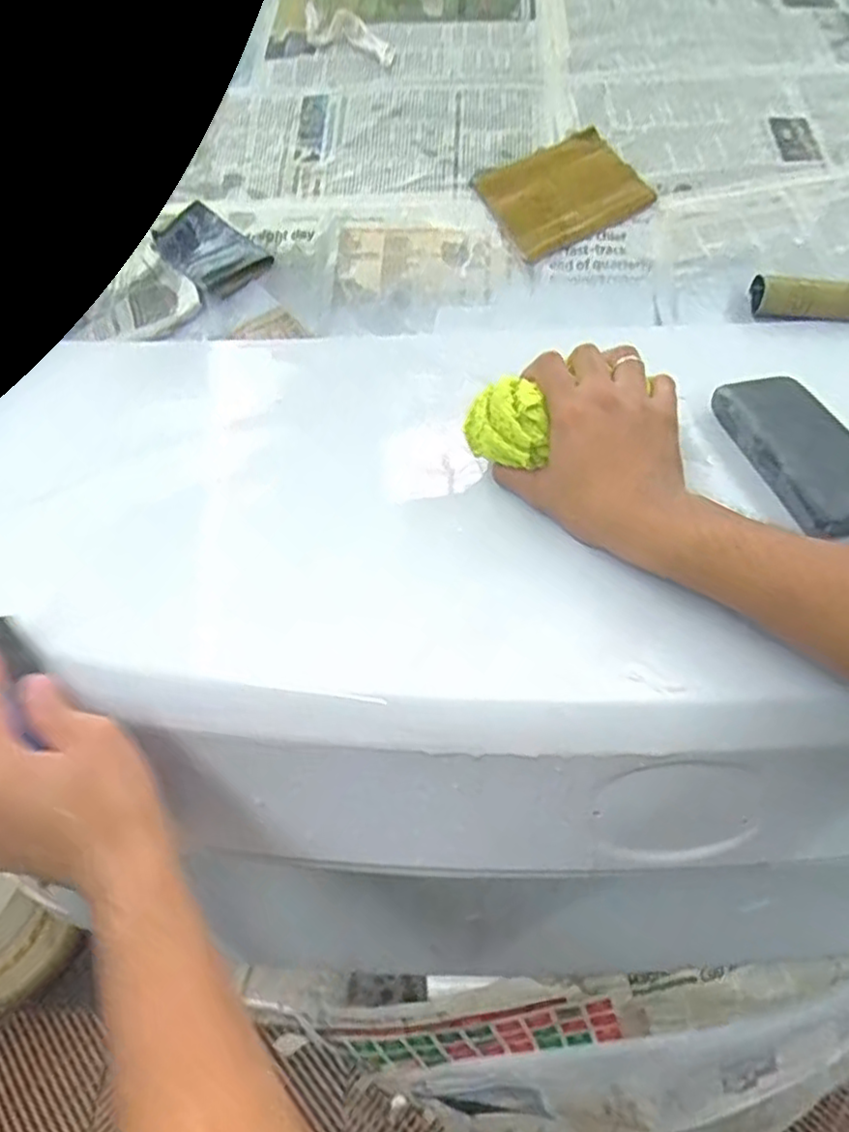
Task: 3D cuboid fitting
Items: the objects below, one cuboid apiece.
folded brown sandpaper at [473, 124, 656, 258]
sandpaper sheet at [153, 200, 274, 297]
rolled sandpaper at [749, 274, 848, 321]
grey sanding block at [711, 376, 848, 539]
[{"bbox_3d":[0.130,-0.352,0.635,0.135,0.011,0.103,-26,77,-4],"label":"folded brown sandpaper"},{"bbox_3d":[-0.201,-0.295,0.628,0.108,0.004,0.068,43,78,15],"label":"sandpaper sheet"},{"bbox_3d":[0.363,-0.228,0.579,0.151,0.038,0.025,7,46,9],"label":"rolled sandpaper"},{"bbox_3d":[0.259,-0.079,0.456,0.063,0.027,0.143,-9,45,-7],"label":"grey sanding block"}]

